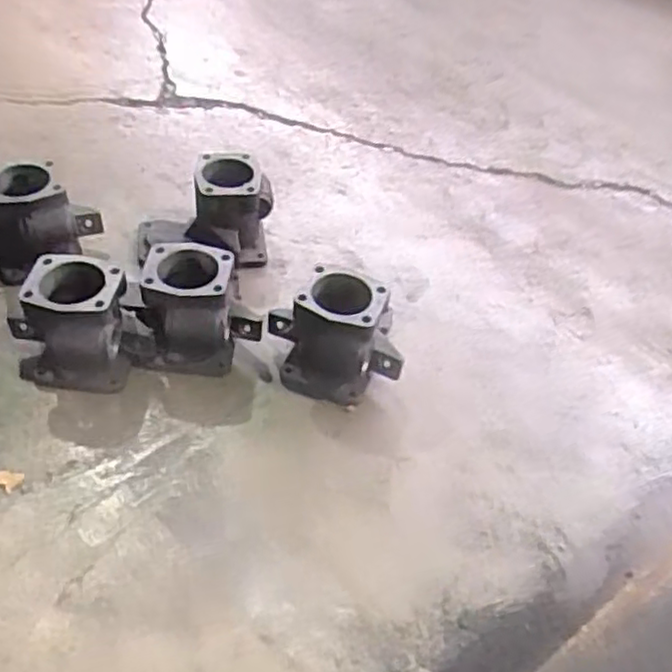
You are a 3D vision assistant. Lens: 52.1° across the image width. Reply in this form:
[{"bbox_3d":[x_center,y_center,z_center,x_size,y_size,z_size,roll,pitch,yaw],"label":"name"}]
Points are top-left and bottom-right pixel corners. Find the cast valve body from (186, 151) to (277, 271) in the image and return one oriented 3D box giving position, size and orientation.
[{"bbox_3d":[-0.153,-0.187,1.018,0.114,0.132,0.122,3,47,-3],"label":"cast valve body"}]

